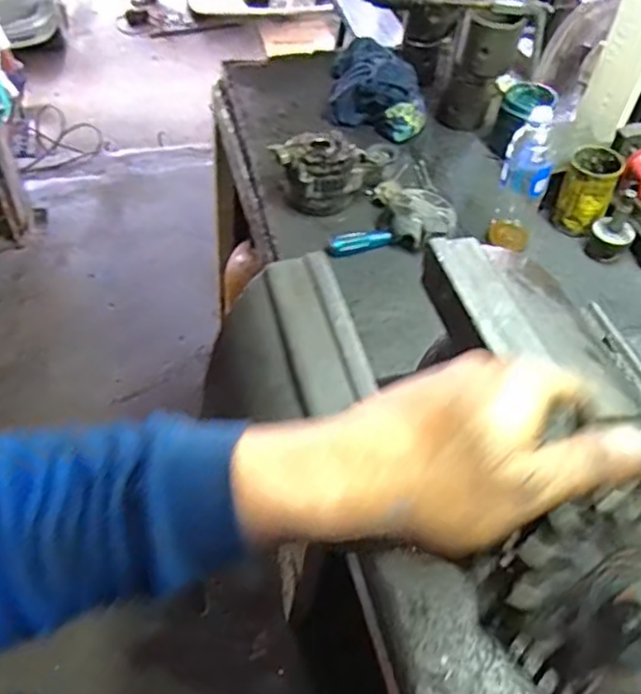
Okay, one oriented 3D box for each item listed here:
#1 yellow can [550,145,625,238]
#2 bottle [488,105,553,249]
[{"bbox_3d":[0.403,-0.234,0.960,0.072,0.110,0.071,3,50,-4],"label":"yellow can"},{"bbox_3d":[0.288,-0.234,0.892,0.068,0.211,0.065,22,51,12],"label":"bottle"}]

